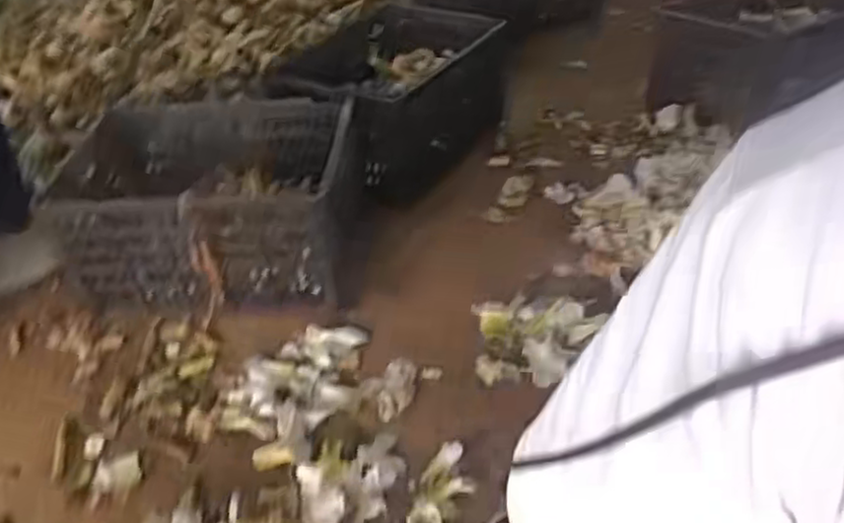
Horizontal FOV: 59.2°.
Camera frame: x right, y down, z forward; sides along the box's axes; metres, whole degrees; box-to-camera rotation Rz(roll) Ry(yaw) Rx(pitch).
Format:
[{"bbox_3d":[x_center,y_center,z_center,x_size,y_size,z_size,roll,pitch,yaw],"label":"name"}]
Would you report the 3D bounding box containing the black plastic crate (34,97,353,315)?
[{"bbox_3d":[-0.354,-0.096,1.209,0.479,0.219,0.296,1,39,6],"label":"black plastic crate"}]

